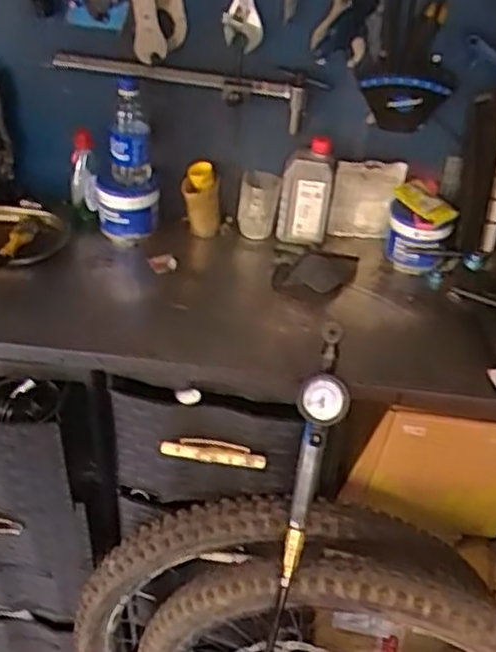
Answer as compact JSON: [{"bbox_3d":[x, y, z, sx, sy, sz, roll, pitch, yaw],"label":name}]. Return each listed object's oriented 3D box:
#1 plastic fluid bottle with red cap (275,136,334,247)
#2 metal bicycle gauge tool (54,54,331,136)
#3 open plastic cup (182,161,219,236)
[{"bbox_3d":[0.092,-0.218,1.168,0.086,0.173,0.041,4,37,1],"label":"plastic fluid bottle with red cap"},{"bbox_3d":[-0.090,-0.365,1.099,0.408,0.080,0.046,5,37,2],"label":"metal bicycle gauge tool"},{"bbox_3d":[-0.079,-0.209,1.193,0.063,0.110,0.063,2,37,-2],"label":"open plastic cup"}]

